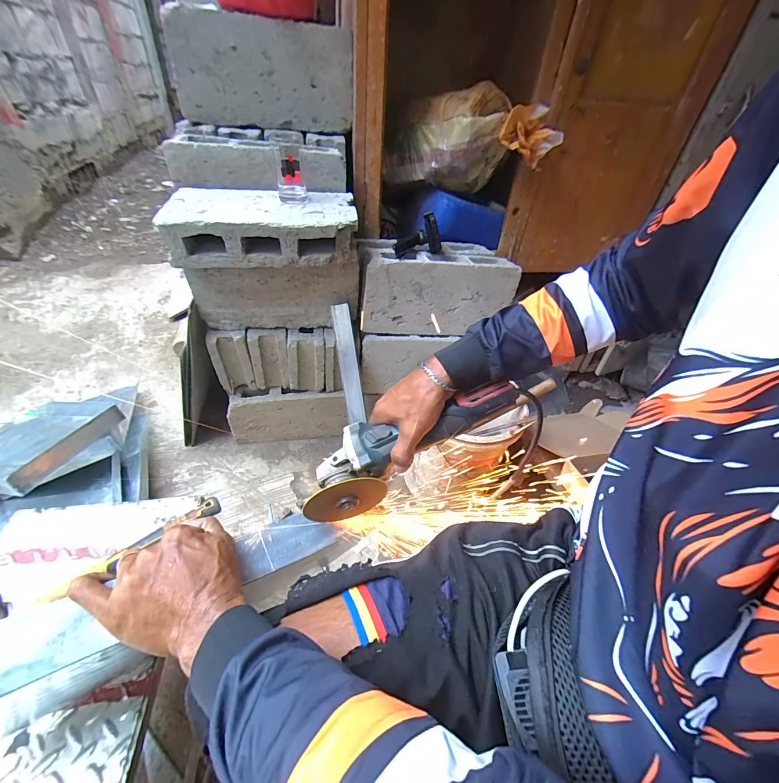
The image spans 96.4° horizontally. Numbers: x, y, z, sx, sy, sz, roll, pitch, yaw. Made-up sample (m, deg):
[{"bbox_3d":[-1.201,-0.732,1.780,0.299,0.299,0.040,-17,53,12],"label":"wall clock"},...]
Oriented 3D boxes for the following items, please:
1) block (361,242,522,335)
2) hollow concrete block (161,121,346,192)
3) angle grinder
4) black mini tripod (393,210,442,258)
[{"bbox_3d":[0.120,-0.293,0.966,0.387,0.184,0.179,-2,41,-10],"label":"block"},{"bbox_3d":[-0.306,-0.560,0.840,0.401,0.100,0.183,-6,42,-15],"label":"hollow concrete block"},{"bbox_3d":[0.025,0.068,0.432,0.280,0.074,0.079,-27,45,1],"label":"angle grinder"},{"bbox_3d":[0.074,-0.372,0.849,0.096,0.090,0.126,16,41,11],"label":"black mini tripod"}]

